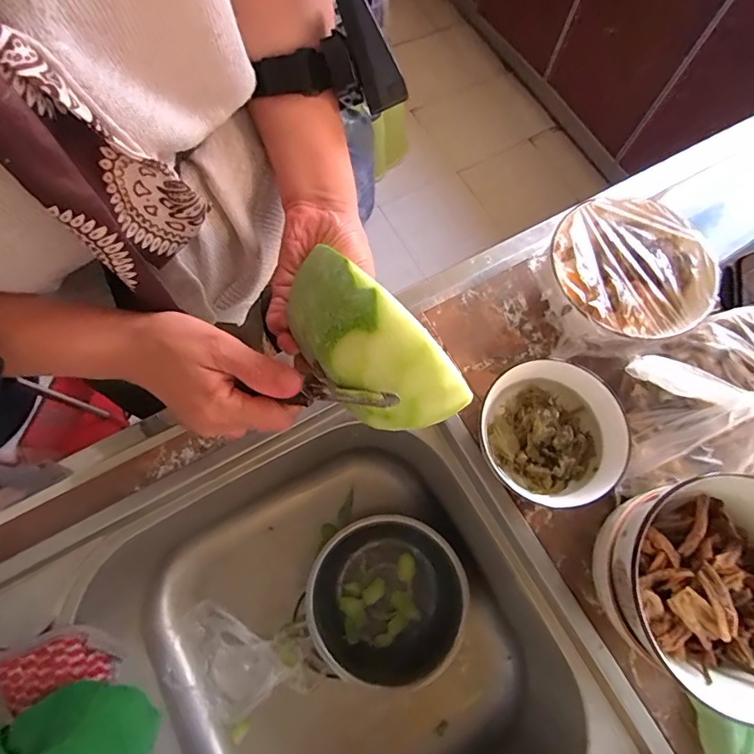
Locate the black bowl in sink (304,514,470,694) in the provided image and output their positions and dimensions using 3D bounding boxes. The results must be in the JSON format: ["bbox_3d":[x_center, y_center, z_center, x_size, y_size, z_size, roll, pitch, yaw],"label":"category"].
[{"bbox_3d":[0.010,0.257,0.525,0.171,0.077,0.164,1,72,-2],"label":"black bowl in sink"}]

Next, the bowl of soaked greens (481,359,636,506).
[{"bbox_3d":[0.154,0.051,0.397,0.104,0.057,0.126,-26,74,-10],"label":"bowl of soaked greens"}]

